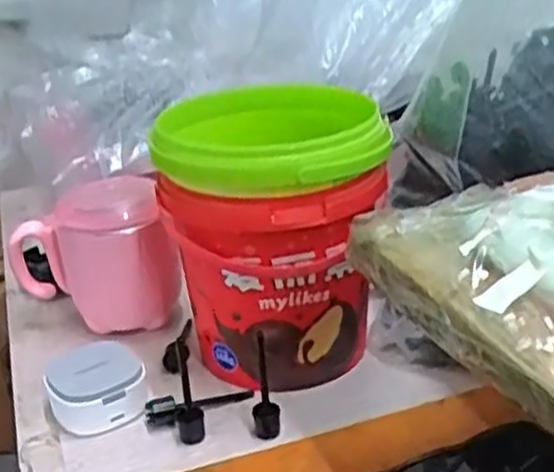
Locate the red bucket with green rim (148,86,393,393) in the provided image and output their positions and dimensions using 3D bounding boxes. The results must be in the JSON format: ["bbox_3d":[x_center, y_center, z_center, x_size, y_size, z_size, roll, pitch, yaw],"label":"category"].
[{"bbox_3d":[-0.002,-0.001,0.488,0.126,0.151,0.136,-6,25,-4],"label":"red bucket with green rim"}]

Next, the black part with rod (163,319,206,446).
[{"bbox_3d":[-0.055,0.086,0.474,0.019,0.023,0.088,-9,25,-9],"label":"black part with rod"}]

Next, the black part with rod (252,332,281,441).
[{"bbox_3d":[-0.007,0.081,0.433,0.014,0.061,0.016,-6,25,-4],"label":"black part with rod"}]

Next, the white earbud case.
[{"bbox_3d":[-0.106,0.087,0.464,0.050,0.030,0.047,-15,27,-22],"label":"white earbud case"}]

